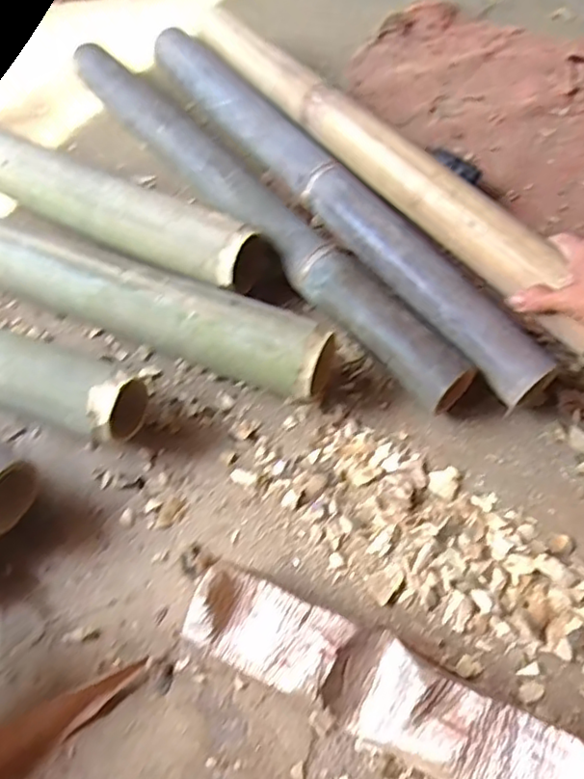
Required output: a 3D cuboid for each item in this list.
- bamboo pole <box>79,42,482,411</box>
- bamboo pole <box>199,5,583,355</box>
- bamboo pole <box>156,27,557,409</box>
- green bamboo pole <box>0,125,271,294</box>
[{"bbox_3d":[-0.054,-0.204,0.692,0.056,0.057,0.635,-38,67,-16],"label":"bamboo pole"},{"bbox_3d":[0.080,-0.255,0.654,0.052,0.052,0.621,-33,61,-14],"label":"bamboo pole"},{"bbox_3d":[0.035,-0.216,0.685,0.063,0.056,0.622,-34,66,-14],"label":"bamboo pole"},{"bbox_3d":[-0.204,-0.197,0.685,0.366,0.074,0.070,25,67,15],"label":"green bamboo pole"}]

